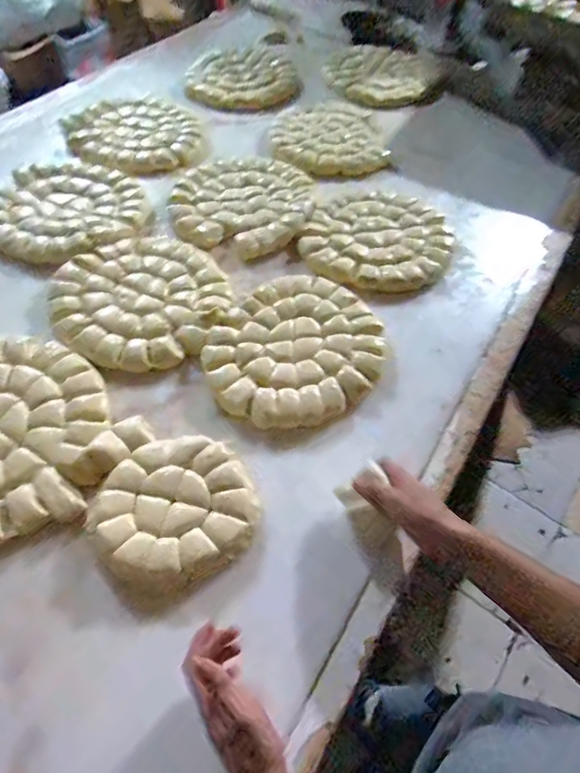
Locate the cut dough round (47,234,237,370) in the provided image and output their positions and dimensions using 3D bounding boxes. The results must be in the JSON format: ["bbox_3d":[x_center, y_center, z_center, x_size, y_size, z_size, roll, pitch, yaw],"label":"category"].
[{"bbox_3d":[-0.233,-0.146,0.714,0.266,0.032,0.268,2,57,-3],"label":"cut dough round"}]

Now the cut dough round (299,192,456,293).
[{"bbox_3d":[0.163,-0.271,0.826,0.260,0.022,0.254,2,57,-3],"label":"cut dough round"}]

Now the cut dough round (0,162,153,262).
[{"bbox_3d":[-0.411,-0.326,0.830,0.265,0.026,0.273,2,57,-3],"label":"cut dough round"}]

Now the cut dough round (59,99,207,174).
[{"bbox_3d":[-0.335,-0.554,0.986,0.319,0.033,0.248,37,62,19],"label":"cut dough round"}]

